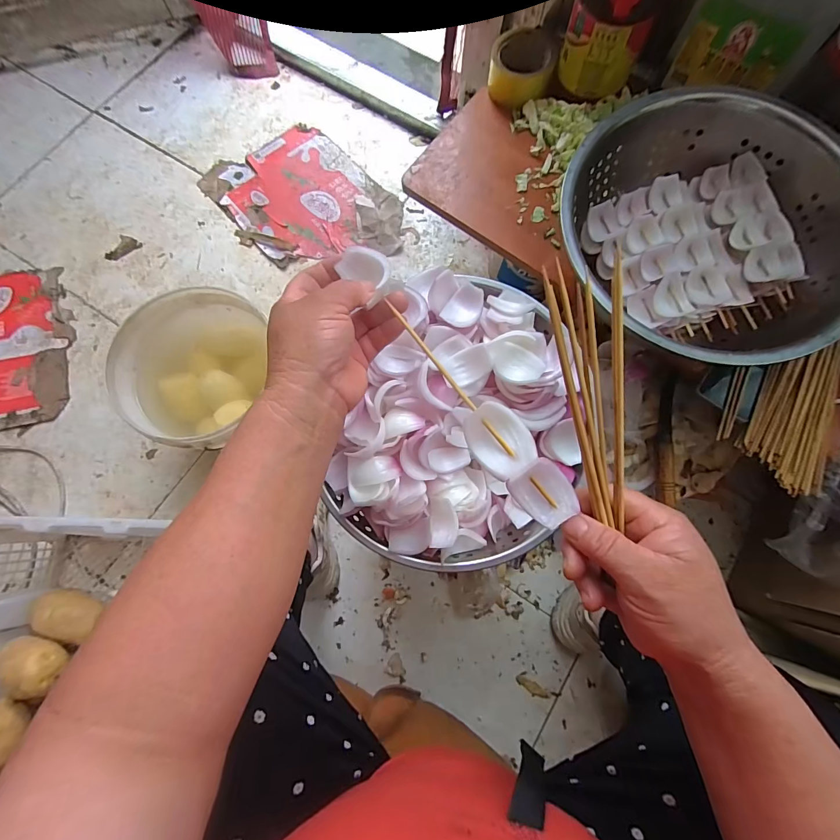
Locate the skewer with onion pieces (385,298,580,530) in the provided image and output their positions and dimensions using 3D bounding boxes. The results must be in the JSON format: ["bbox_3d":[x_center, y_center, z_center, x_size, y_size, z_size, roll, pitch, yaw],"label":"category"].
[{"bbox_3d":[0.046,-0.002,0.271,0.038,0.019,0.170,-37,82,-9],"label":"skewer with onion pieces"}]

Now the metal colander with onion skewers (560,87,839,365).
[{"bbox_3d":[0.333,-0.216,0.479,0.319,0.132,0.329,0,77,-2],"label":"metal colander with onion skewers"}]

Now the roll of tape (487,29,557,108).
[{"bbox_3d":[0.155,-0.536,0.591,0.095,0.061,0.095,0,77,-2],"label":"roll of tape"}]

